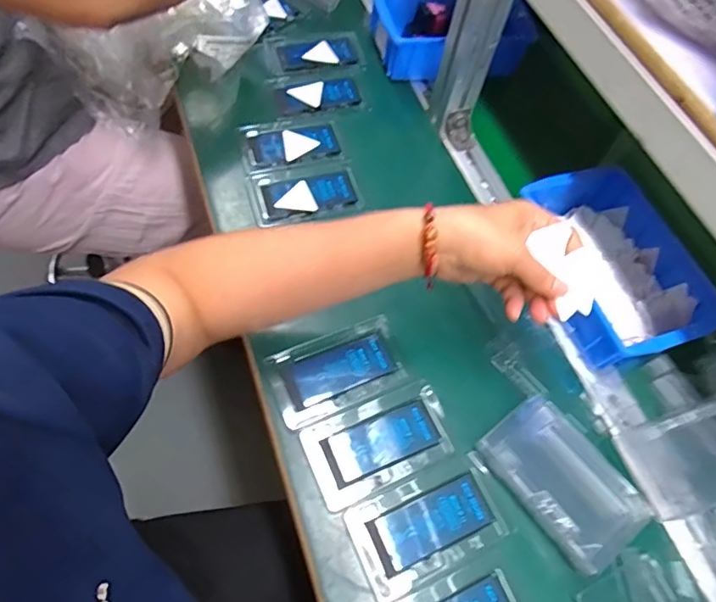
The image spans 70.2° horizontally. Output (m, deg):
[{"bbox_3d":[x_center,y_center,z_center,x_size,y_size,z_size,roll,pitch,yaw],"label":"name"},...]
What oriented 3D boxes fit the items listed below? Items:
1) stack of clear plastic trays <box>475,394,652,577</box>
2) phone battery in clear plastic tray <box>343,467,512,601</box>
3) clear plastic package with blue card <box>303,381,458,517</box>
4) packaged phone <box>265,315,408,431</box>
[{"bbox_3d":[0.175,0.150,0.433,0.084,0.019,0.129,-30,69,-21],"label":"stack of clear plastic trays"},{"bbox_3d":[0.056,0.185,0.419,0.121,0.008,0.072,-20,66,-17],"label":"phone battery in clear plastic tray"},{"bbox_3d":[0.019,0.122,0.446,0.125,0.013,0.075,-21,66,-18],"label":"clear plastic package with blue card"},{"bbox_3d":[-0.018,0.065,0.480,0.122,0.014,0.075,-19,66,-17],"label":"packaged phone"}]

